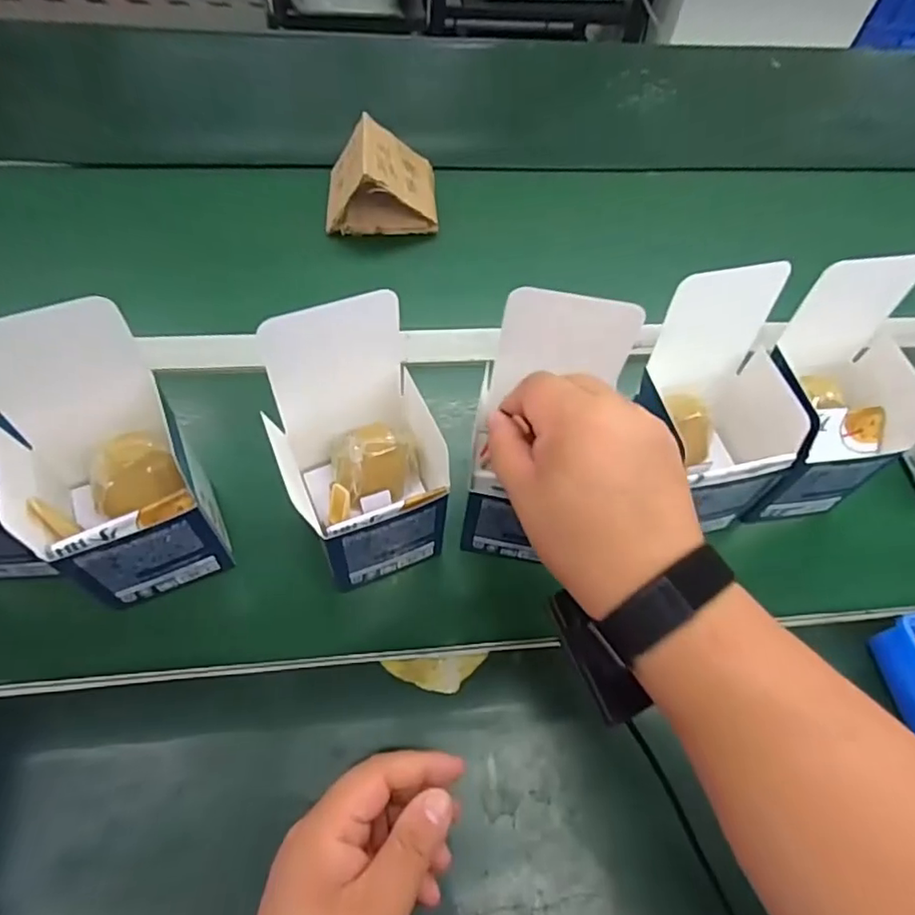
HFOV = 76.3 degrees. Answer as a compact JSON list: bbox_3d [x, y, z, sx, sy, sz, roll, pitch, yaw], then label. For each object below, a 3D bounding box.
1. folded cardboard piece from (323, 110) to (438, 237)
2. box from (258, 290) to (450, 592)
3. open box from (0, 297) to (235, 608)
[{"bbox_3d":[-0.079,-0.290,0.606,0.112,0.075,0.096,-2,57,-4],"label":"folded cardboard piece"},{"bbox_3d":[-0.065,-0.002,0.374,0.098,0.174,0.098,-21,61,-16],"label":"box"},{"bbox_3d":[-0.209,0.012,0.354,0.091,0.167,0.084,-19,60,-14],"label":"open box"}]

